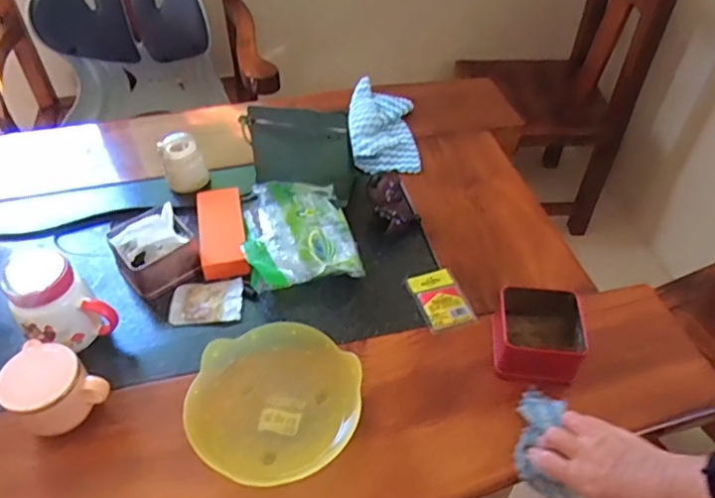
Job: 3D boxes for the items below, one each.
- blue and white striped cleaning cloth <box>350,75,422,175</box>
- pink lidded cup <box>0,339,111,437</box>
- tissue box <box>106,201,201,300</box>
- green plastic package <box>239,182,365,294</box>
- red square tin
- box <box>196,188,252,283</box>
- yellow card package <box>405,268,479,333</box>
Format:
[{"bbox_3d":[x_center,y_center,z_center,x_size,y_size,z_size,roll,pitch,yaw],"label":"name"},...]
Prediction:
[{"bbox_3d":[0.046,-0.233,1.041,0.117,0.021,0.259,-1,46,0],"label":"blue and white striped cleaning cloth"},{"bbox_3d":[-0.335,0.164,0.626,0.097,0.087,0.087,26,52,24],"label":"pink lidded cup"},{"bbox_3d":[-0.285,-0.005,0.793,0.103,0.080,0.103,-32,54,-27],"label":"tissue box"},{"bbox_3d":[-0.088,-0.024,0.812,0.151,0.055,0.216,-12,47,-11],"label":"green plastic package"},{"bbox_3d":[0.219,0.105,0.694,0.104,0.064,0.105,7,46,7],"label":"red square tin"},{"bbox_3d":[-0.201,-0.029,0.842,0.064,0.030,0.165,-10,47,-9],"label":"box"},{"bbox_3d":[0.113,0.067,0.765,0.064,0.006,0.101,-13,47,-12],"label":"yellow card package"}]

